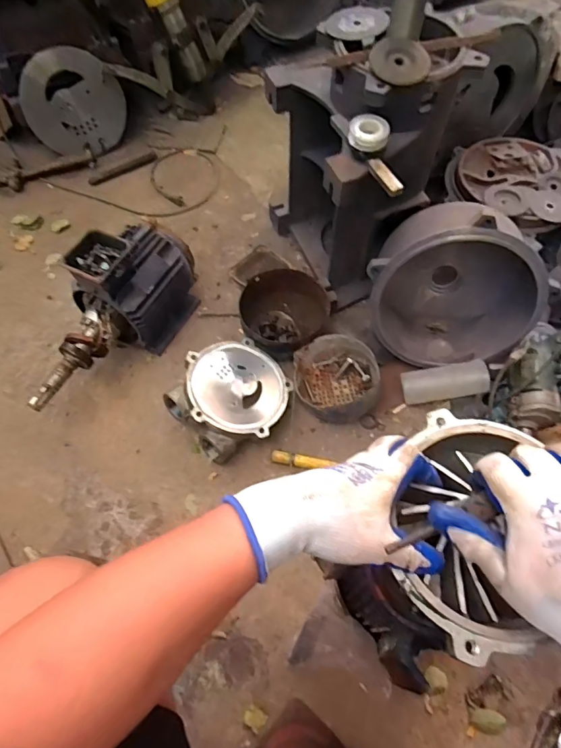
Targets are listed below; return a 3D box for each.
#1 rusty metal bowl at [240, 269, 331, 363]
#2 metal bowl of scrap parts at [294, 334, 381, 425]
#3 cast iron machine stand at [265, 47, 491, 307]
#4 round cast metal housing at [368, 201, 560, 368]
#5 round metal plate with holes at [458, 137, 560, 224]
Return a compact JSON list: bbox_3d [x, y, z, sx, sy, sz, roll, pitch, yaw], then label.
[{"bbox_3d":[0.005,-0.120,1.023,0.188,0.084,0.203,16,61,8],"label":"rusty metal bowl"},{"bbox_3d":[0.113,0.008,0.952,0.161,0.094,0.173,0,60,-1],"label":"metal bowl of scrap parts"},{"bbox_3d":[0.175,-0.392,0.955,0.277,0.473,0.371,-20,62,-10],"label":"cast iron machine stand"},{"bbox_3d":[0.338,-0.170,0.923,0.309,0.287,0.159,-23,32,26],"label":"round cast metal housing"},{"bbox_3d":[0.555,-0.464,1.081,0.262,0.034,0.279,-1,61,2],"label":"round metal plate with holes"}]

